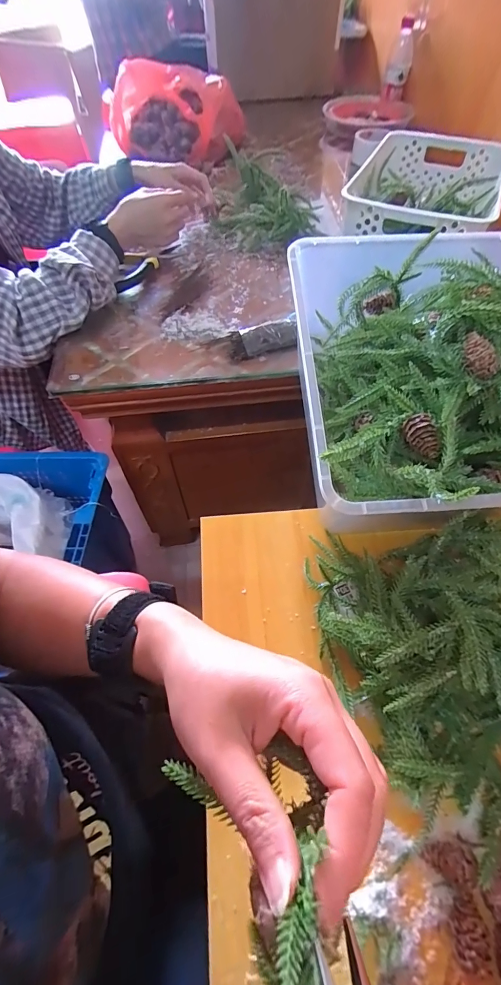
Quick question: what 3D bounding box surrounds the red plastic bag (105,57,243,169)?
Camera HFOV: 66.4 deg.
[{"bbox_3d":[-0.172,-0.859,0.861,0.281,0.141,0.232,6,57,5],"label":"red plastic bag"}]

